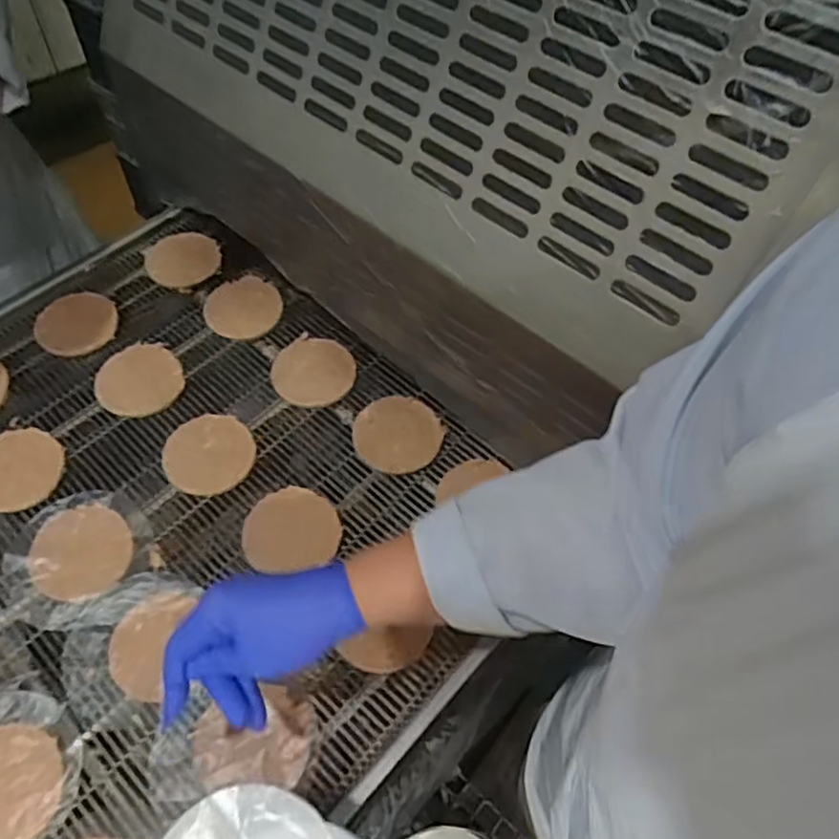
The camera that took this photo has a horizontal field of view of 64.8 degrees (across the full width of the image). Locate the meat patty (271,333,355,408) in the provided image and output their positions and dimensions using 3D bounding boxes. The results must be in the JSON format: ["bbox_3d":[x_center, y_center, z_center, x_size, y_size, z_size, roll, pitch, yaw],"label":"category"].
[{"bbox_3d":[-0.108,-0.051,0.684,0.083,0.015,0.076,2,55,-3],"label":"meat patty"}]

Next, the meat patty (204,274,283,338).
[{"bbox_3d":[-0.195,-0.126,0.734,0.081,0.009,0.086,2,55,-3],"label":"meat patty"}]

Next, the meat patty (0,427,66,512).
[{"bbox_3d":[-0.376,0.044,0.615,0.078,0.013,0.083,2,55,-3],"label":"meat patty"}]

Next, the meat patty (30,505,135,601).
[{"bbox_3d":[-0.296,0.115,0.578,0.083,0.009,0.080,2,55,-3],"label":"meat patty"}]

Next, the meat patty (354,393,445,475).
[{"bbox_3d":[-0.023,0.014,0.647,0.081,0.014,0.082,2,55,-3],"label":"meat patty"}]

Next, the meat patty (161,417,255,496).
[{"bbox_3d":[-0.200,0.031,0.632,0.081,0.016,0.083,2,55,-3],"label":"meat patty"}]

